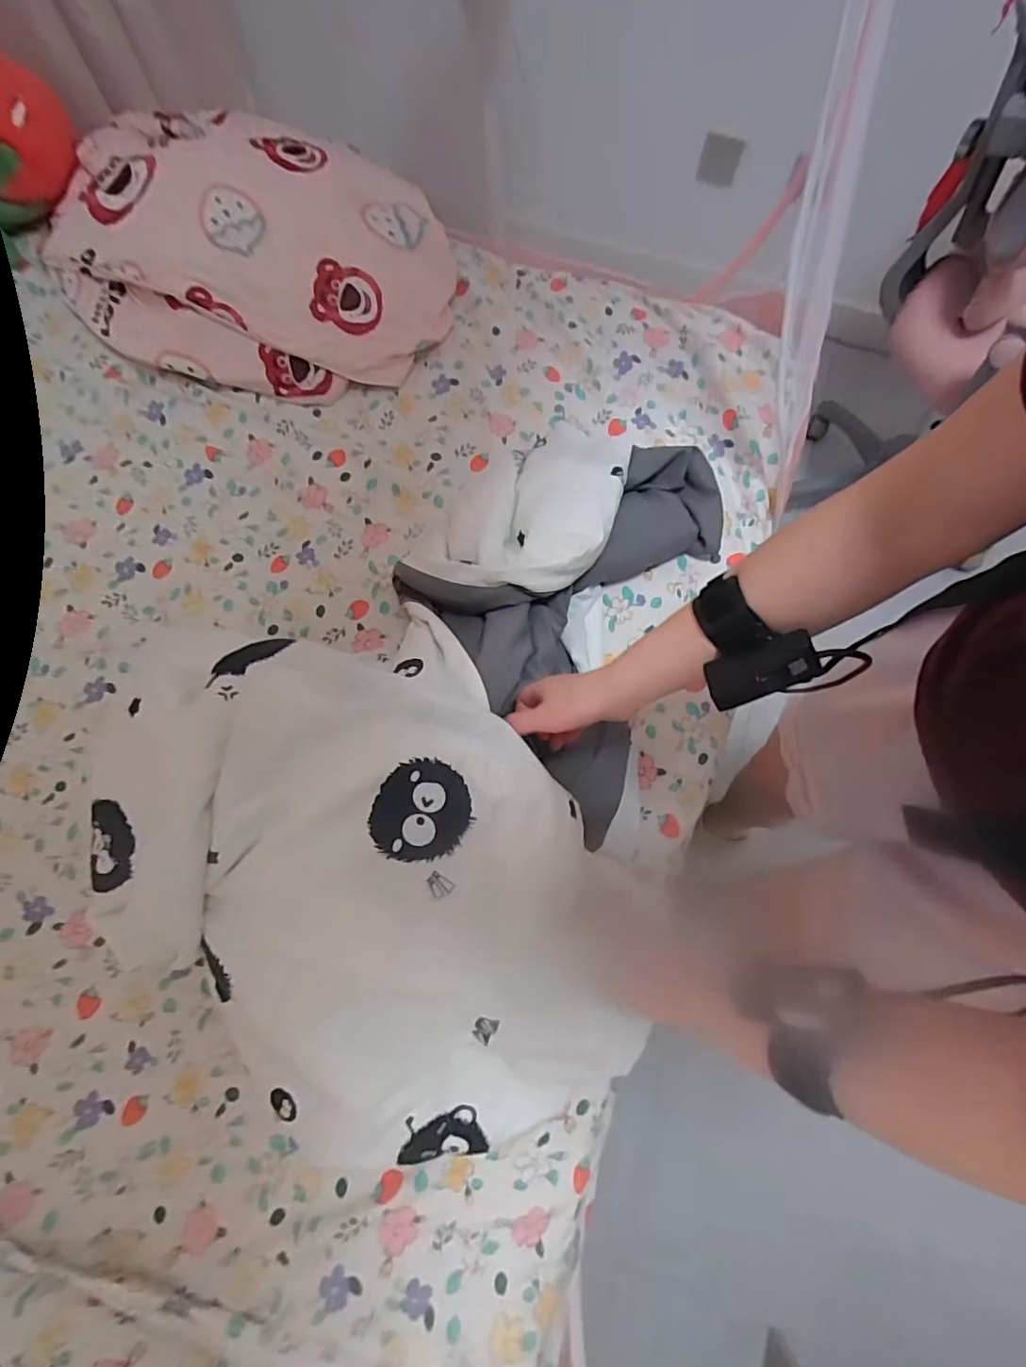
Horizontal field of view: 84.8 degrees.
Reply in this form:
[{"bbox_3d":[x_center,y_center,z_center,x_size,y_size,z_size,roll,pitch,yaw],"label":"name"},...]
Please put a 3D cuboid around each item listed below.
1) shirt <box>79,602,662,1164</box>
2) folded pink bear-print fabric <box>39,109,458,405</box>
[{"bbox_3d":[-0.134,0.196,0.484,0.400,0.192,0.486,-34,77,-9],"label":"shirt"},{"bbox_3d":[-0.410,-0.667,0.861,0.606,0.152,0.413,10,75,2],"label":"folded pink bear-print fabric"}]

